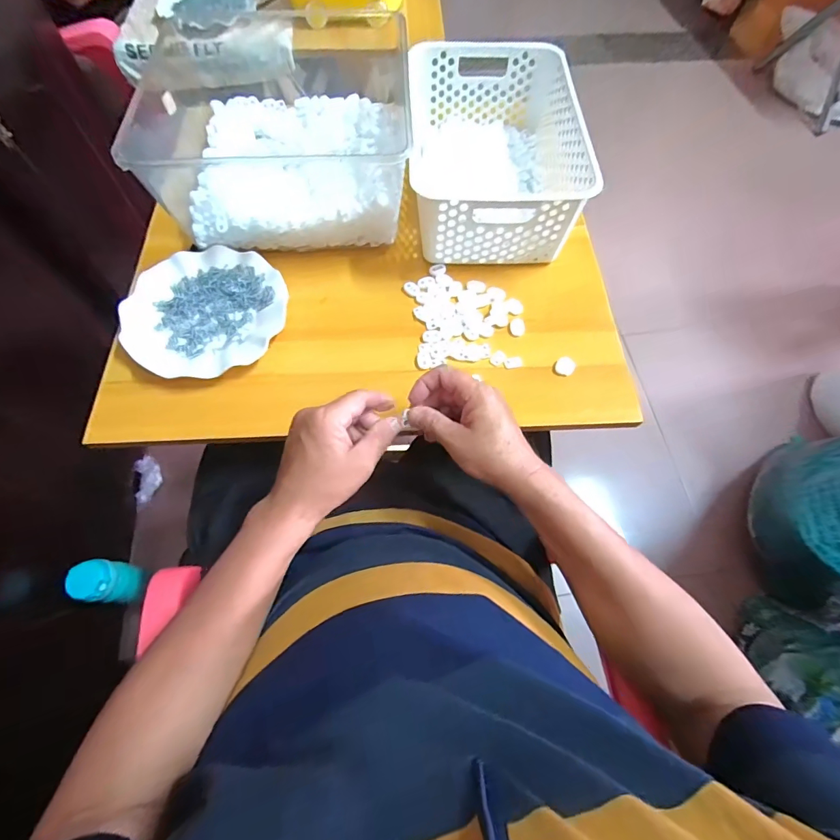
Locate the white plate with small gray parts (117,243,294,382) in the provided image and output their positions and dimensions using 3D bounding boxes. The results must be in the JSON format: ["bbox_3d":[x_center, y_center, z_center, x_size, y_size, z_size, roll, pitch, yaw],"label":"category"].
[{"bbox_3d":[-0.252,-0.129,0.511,0.181,0.022,0.183,0,65,-1],"label":"white plate with small gray parts"}]

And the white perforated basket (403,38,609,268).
[{"bbox_3d":[0.088,-0.356,0.573,0.221,0.112,0.306,2,65,0],"label":"white perforated basket"}]

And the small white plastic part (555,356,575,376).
[{"bbox_3d":[0.168,-0.063,0.491,0.021,0.011,0.020,0,65,-1],"label":"small white plastic part"}]

